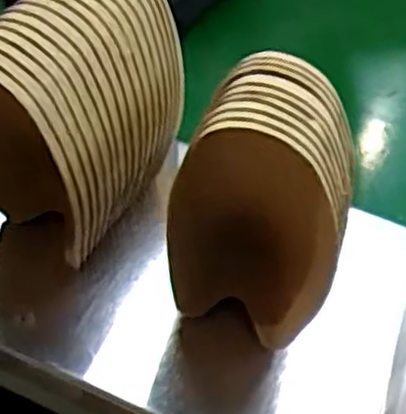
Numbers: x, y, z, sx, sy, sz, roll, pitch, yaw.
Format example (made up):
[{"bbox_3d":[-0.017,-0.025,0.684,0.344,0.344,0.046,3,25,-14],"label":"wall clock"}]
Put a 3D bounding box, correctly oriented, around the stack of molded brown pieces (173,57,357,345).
[{"bbox_3d":[0.031,-0.001,0.484,0.115,0.175,0.112,9,51,1],"label":"stack of molded brown pieces"}]

